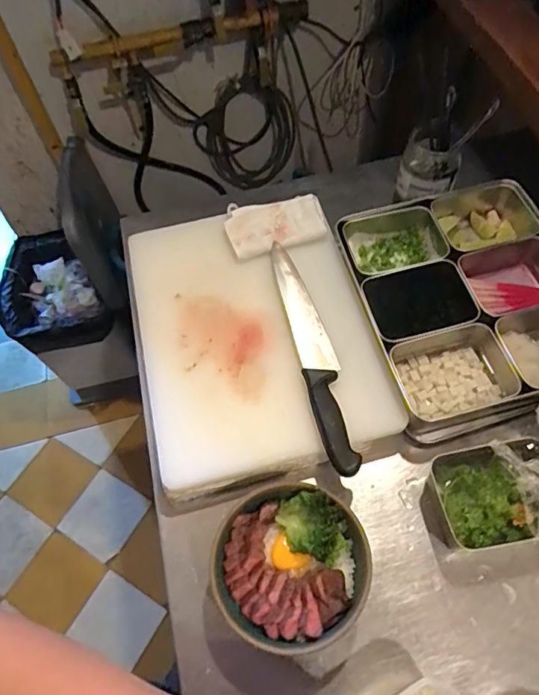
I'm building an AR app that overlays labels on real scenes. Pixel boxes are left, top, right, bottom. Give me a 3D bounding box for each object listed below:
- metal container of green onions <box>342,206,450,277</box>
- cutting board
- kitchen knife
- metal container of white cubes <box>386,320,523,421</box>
[{"bbox_3d":[0.187,-0.145,0.742,0.147,0.052,0.113,-8,60,-1],"label":"metal container of green onions"},{"bbox_3d":[-0.023,-0.030,0.679,0.299,0.038,0.397,-14,60,-4],"label":"cutting board"},{"bbox_3d":[0.055,-0.008,0.637,0.047,0.017,0.347,-12,60,-3],"label":"kitchen knife"},{"bbox_3d":[0.230,0.036,0.628,0.142,0.052,0.105,-15,60,-5],"label":"metal container of white cubes"}]

